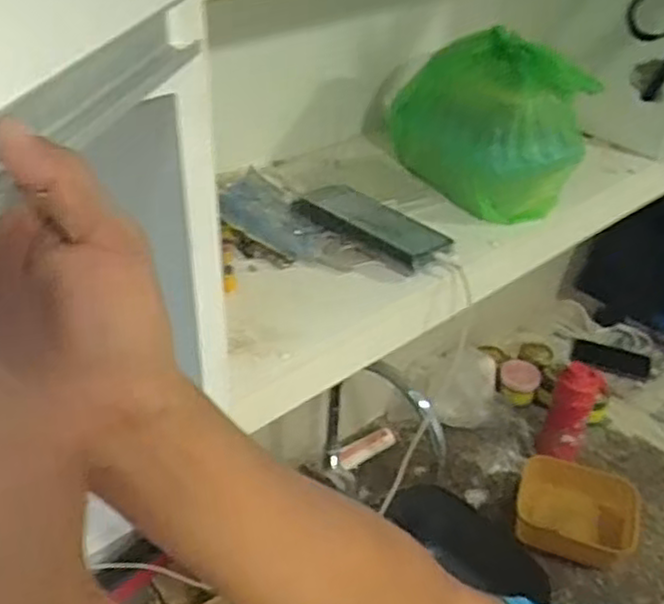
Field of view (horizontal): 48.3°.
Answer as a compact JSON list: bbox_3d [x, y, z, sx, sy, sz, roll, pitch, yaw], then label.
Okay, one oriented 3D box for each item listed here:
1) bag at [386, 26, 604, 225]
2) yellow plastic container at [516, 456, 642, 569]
[{"bbox_3d":[0.172,-0.217,0.878,0.130,0.172,0.200,-18,42,-25],"label":"bag"},{"bbox_3d":[0.437,0.368,1.308,0.211,0.084,0.160,10,37,10],"label":"yellow plastic container"}]

